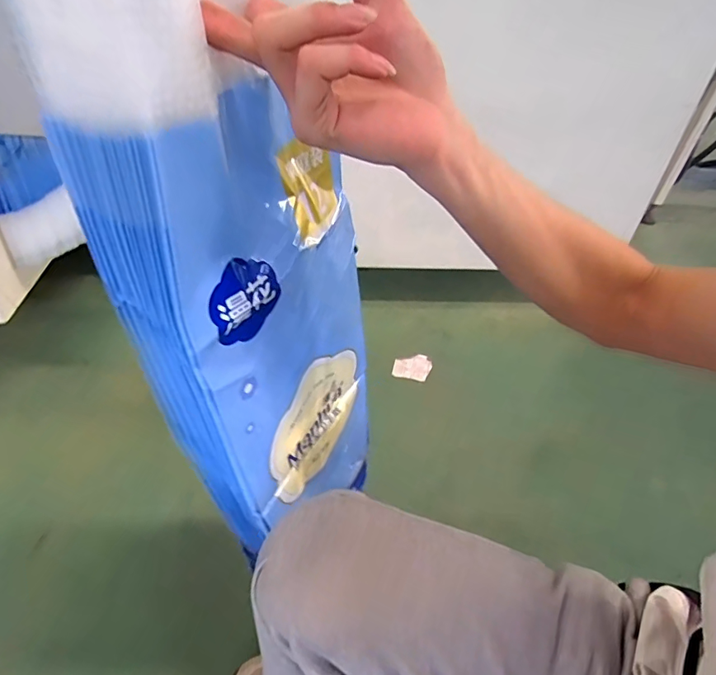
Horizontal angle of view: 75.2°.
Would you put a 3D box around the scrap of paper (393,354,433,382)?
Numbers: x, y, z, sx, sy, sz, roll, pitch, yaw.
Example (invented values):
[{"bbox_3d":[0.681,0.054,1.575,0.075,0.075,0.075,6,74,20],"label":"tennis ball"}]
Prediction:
[{"bbox_3d":[0.143,0.074,1.217,0.096,0.008,0.090,12,39,8],"label":"scrap of paper"}]

